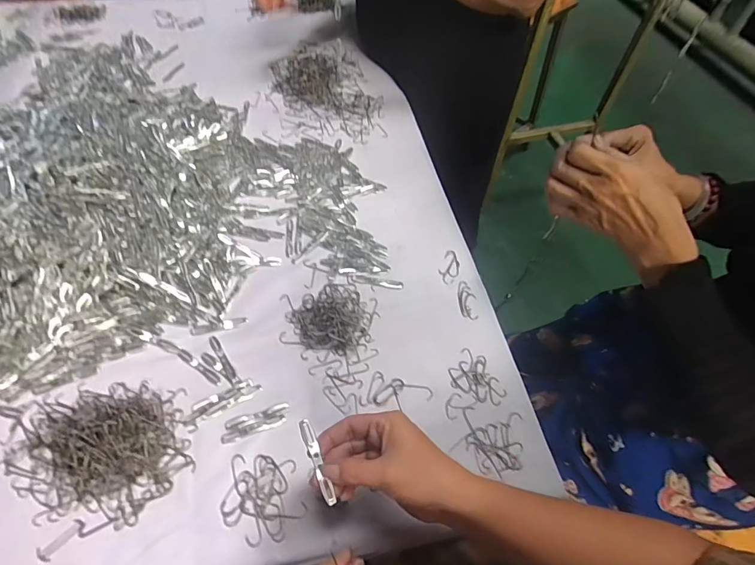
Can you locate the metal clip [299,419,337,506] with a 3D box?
[{"bbox_3d":[-0.050,0.149,0.357,0.010,0.005,0.070,-18,75,-15],"label":"metal clip"}]

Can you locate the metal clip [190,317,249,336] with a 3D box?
[{"bbox_3d":[-0.202,0.056,0.548,0.070,0.004,0.014,-13,58,-12],"label":"metal clip"}]

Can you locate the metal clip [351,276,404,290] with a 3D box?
[{"bbox_3d":[0.000,0.000,0.593,0.071,0.004,0.013,10,56,3],"label":"metal clip"}]

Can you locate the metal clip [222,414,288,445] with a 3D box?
[{"bbox_3d":[-0.137,0.162,0.477,0.071,0.004,0.012,-16,59,-14],"label":"metal clip"}]

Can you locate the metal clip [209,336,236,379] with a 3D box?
[{"bbox_3d":[-0.189,0.090,0.523,0.011,0.004,0.064,-29,63,-21],"label":"metal clip"}]

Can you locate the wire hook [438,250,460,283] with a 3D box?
[{"bbox_3d":[0.103,-0.022,0.609,0.026,0.007,0.050,22,58,11],"label":"wire hook"}]

